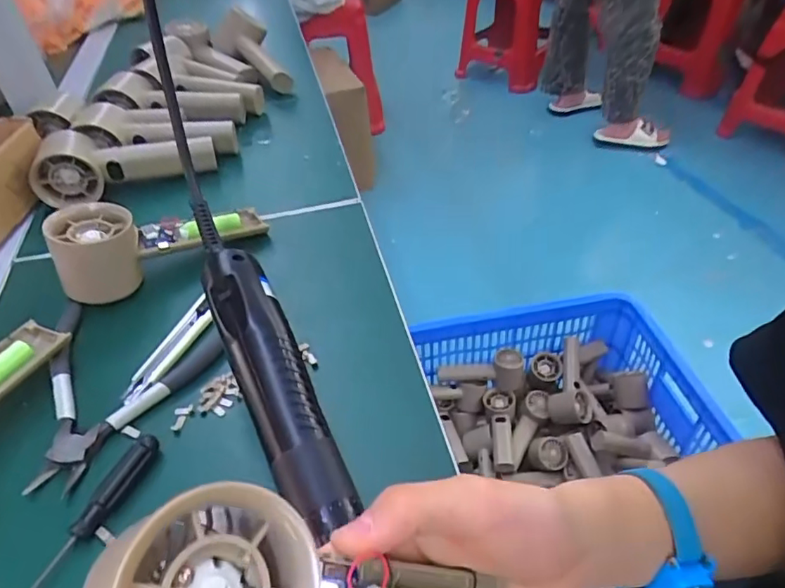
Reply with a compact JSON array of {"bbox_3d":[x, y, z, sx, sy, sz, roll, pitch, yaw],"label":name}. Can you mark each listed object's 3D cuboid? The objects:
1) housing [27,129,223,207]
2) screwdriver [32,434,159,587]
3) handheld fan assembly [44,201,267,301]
[{"bbox_3d":[-0.252,-0.125,0.515,0.157,0.047,0.059,-9,42,-6],"label":"housing"},{"bbox_3d":[-0.159,0.124,0.279,0.013,0.012,0.116,12,45,17],"label":"screwdriver"},{"bbox_3d":[-0.183,-0.045,0.435,0.155,0.059,0.045,-18,47,-32],"label":"handheld fan assembly"}]

